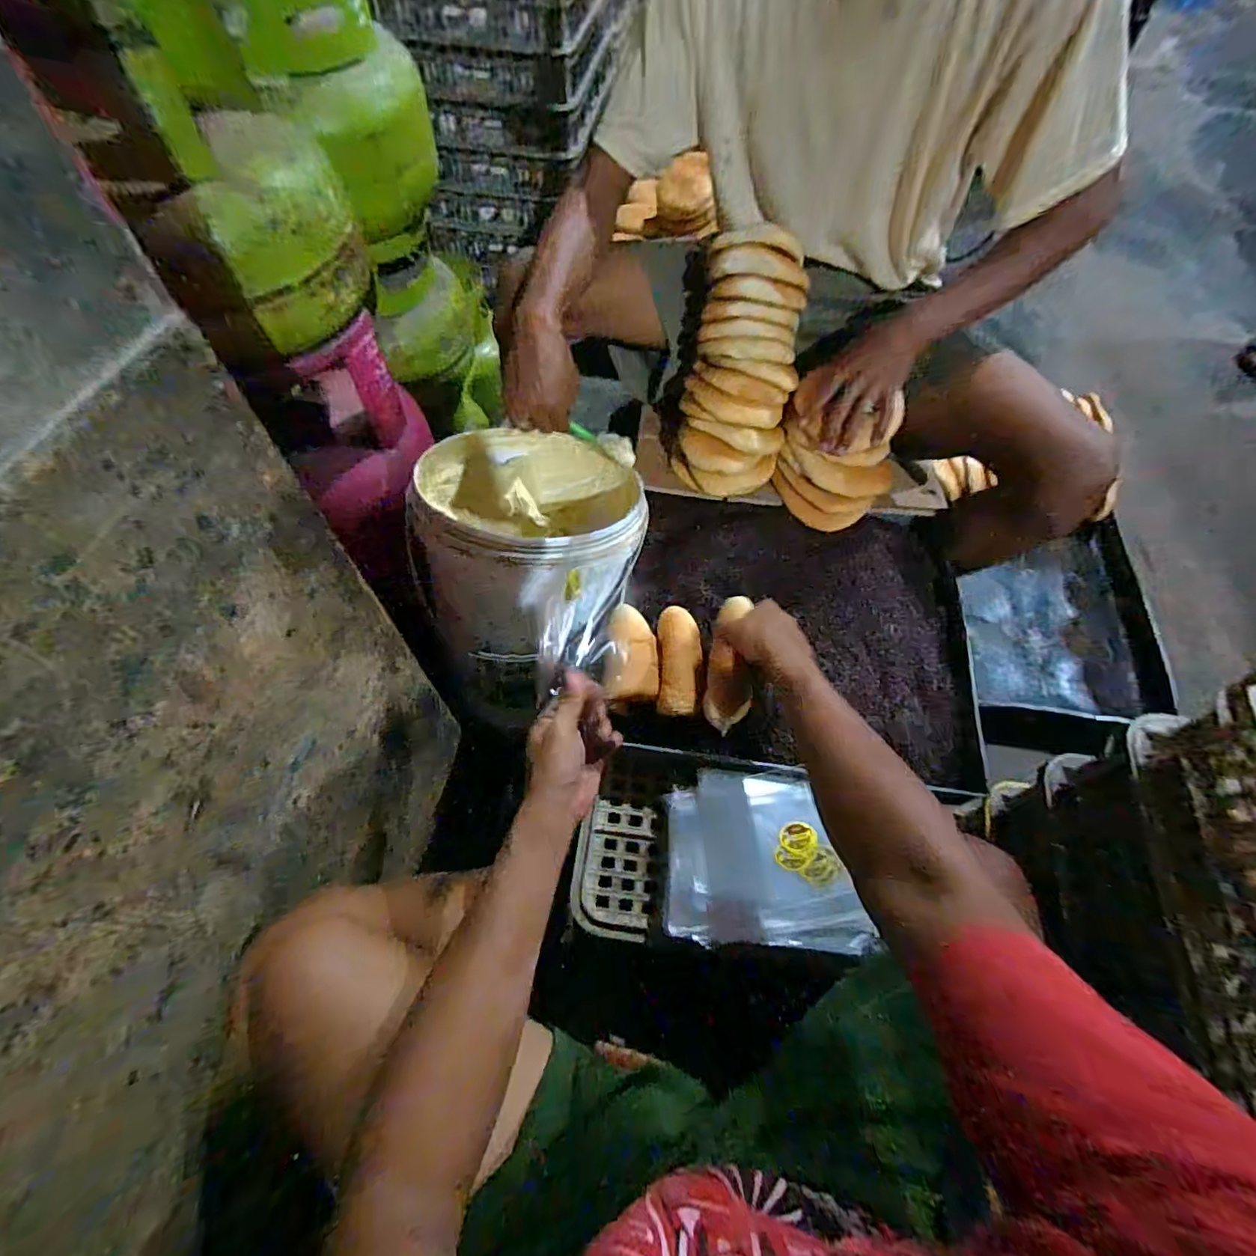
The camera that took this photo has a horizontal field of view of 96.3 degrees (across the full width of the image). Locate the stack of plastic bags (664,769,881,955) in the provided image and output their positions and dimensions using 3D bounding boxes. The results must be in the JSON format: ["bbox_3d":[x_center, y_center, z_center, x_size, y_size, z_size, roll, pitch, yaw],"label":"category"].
[{"bbox_3d":[0.149,0.253,0.626,0.206,0.026,0.176,3,61,0],"label":"stack of plastic bags"}]

